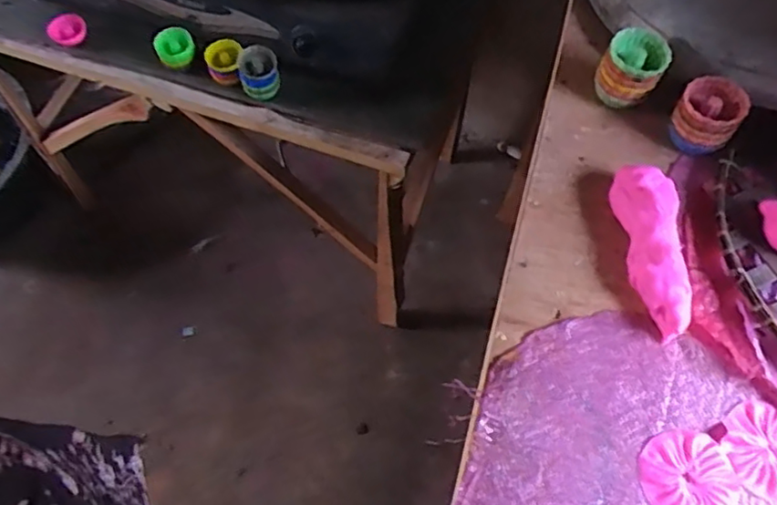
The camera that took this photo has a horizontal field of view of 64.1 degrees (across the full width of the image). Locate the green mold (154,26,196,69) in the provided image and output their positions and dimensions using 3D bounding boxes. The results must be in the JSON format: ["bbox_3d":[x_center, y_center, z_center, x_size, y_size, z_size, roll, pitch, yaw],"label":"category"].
[{"bbox_3d":[-0.364,-0.348,1.059,0.063,0.036,0.072,-22,64,-13],"label":"green mold"}]

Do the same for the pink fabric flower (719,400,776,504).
[{"bbox_3d":[0.321,0.167,0.522,0.073,0.004,0.078,1,61,-1],"label":"pink fabric flower"}]

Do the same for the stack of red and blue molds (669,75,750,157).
[{"bbox_3d":[0.332,-0.141,0.647,0.063,0.049,0.065,32,65,15],"label":"stack of red and blue molds"}]

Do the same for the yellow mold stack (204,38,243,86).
[{"bbox_3d":[-0.274,-0.319,1.041,0.061,0.054,0.065,-18,63,-11],"label":"yellow mold stack"}]

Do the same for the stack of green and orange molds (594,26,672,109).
[{"bbox_3d":[0.264,-0.200,0.673,0.063,0.058,0.068,31,65,15],"label":"stack of green and orange molds"}]

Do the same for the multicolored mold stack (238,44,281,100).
[{"bbox_3d":[-0.215,-0.302,1.032,0.065,0.073,0.058,-11,62,-7],"label":"multicolored mold stack"}]

